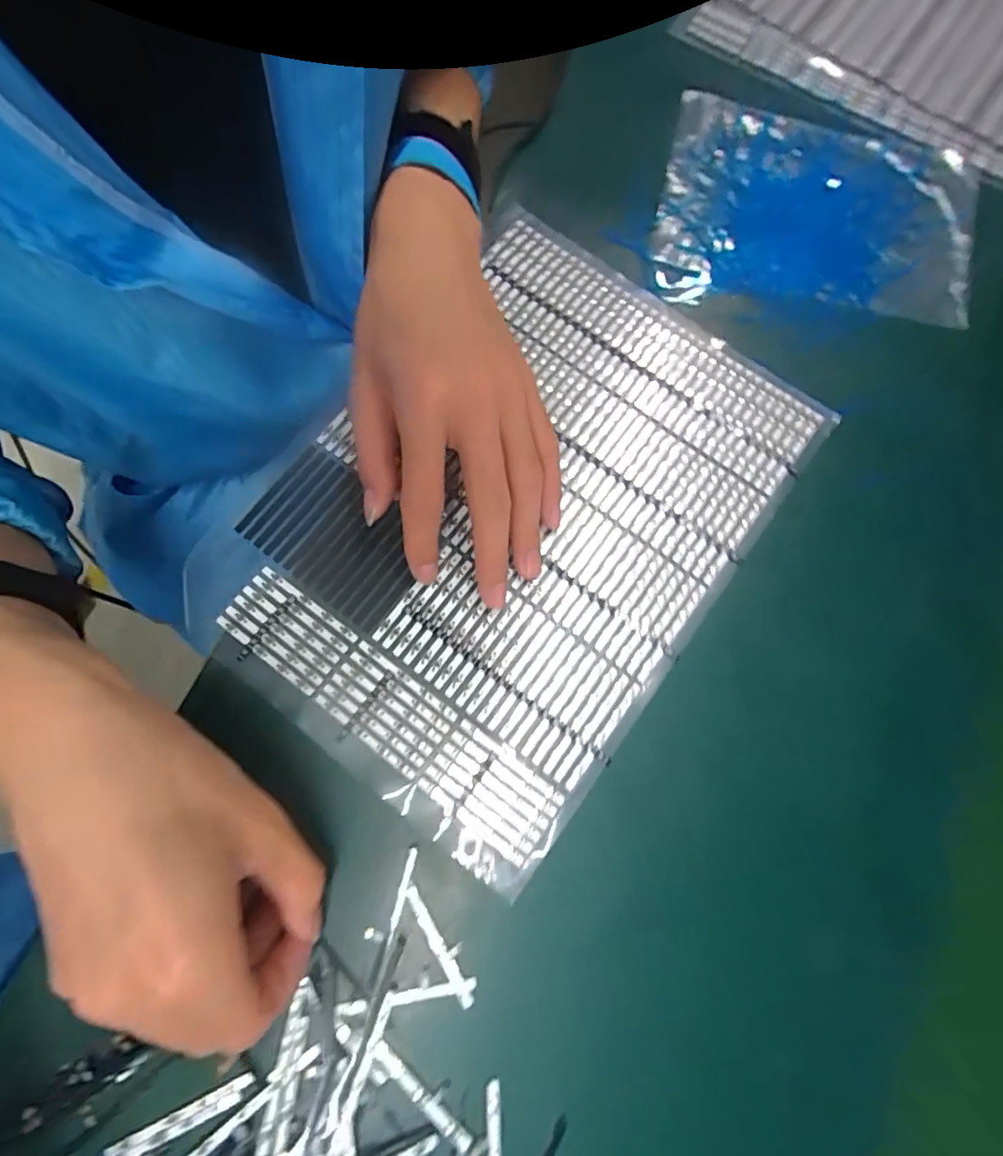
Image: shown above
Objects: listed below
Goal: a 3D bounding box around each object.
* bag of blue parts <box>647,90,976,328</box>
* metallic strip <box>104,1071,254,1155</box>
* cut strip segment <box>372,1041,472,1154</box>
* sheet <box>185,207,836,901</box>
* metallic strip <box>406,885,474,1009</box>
[{"bbox_3d":[0.195,-0.227,0.357,0.188,0.021,0.150,11,76,1],"label":"bag of blue parts"},{"bbox_3d":[-0.132,0.221,0.233,0.058,0.006,0.005,-22,77,-7],"label":"metallic strip"},{"bbox_3d":[-0.034,0.216,0.234,0.054,0.006,0.007,43,79,9],"label":"cut strip segment"},{"bbox_3d":[0.007,-0.035,0.300,0.216,0.008,0.305,36,78,7],"label":"sheet"},{"bbox_3d":[-0.028,0.163,0.249,0.006,0.004,0.051,-30,78,-8],"label":"metallic strip"}]

